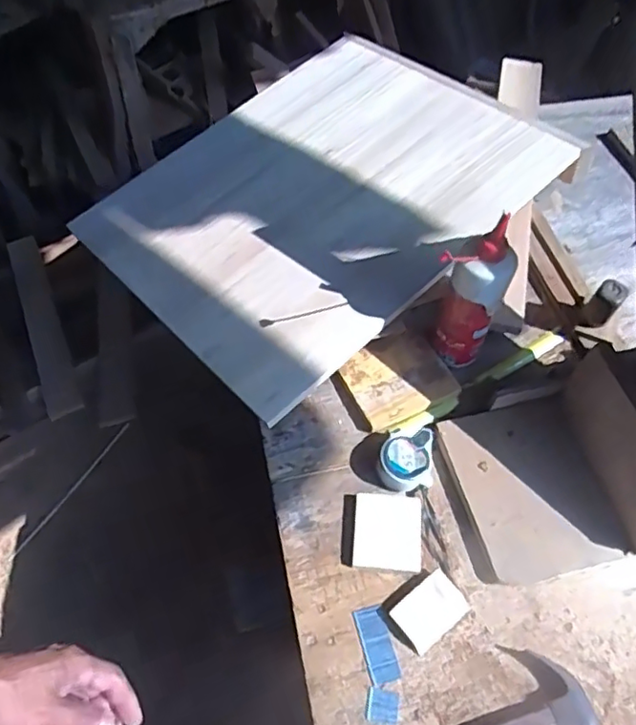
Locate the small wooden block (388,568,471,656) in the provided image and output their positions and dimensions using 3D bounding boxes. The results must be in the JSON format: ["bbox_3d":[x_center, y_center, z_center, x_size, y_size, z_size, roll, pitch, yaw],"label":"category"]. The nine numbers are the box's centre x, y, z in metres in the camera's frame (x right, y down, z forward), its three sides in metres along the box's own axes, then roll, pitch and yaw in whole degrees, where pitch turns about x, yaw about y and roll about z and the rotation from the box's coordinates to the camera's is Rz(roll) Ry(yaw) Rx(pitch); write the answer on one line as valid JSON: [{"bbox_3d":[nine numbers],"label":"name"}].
[{"bbox_3d":[0.117,0.257,0.612,0.072,0.008,0.052,-30,63,-20],"label":"small wooden block"}]

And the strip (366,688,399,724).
[{"bbox_3d":[0.062,0.329,0.567,0.030,0.006,0.029,7,57,2],"label":"strip"}]

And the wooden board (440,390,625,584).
[{"bbox_3d":[0.242,0.139,0.678,0.157,0.020,0.197,-11,58,-10],"label":"wooden board"}]

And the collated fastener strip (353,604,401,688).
[{"bbox_3d":[0.060,0.285,0.599,0.029,0.004,0.071,-11,58,-10],"label":"collated fastener strip"}]

